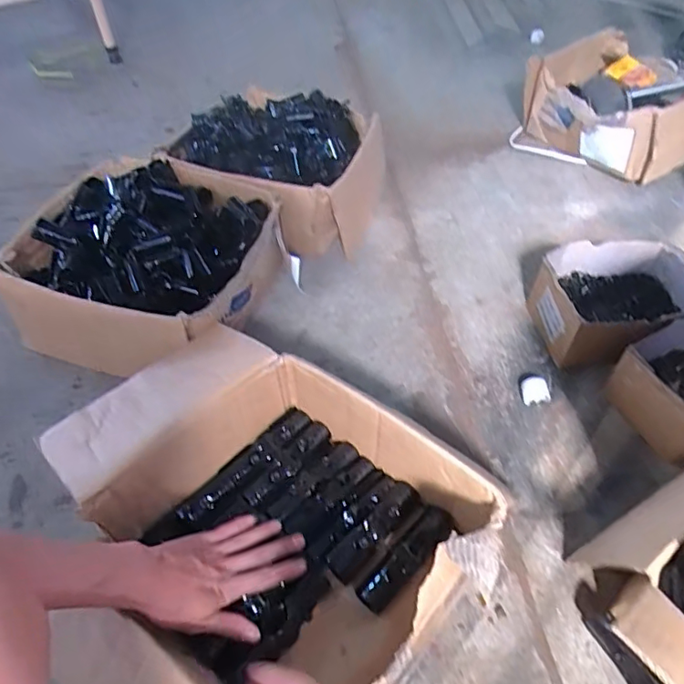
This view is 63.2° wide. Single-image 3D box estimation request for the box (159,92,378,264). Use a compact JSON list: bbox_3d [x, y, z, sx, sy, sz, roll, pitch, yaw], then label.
[{"bbox_3d":[-0.106,-0.332,1.051,0.345,0.184,0.387,11,51,12],"label":"box"}]

